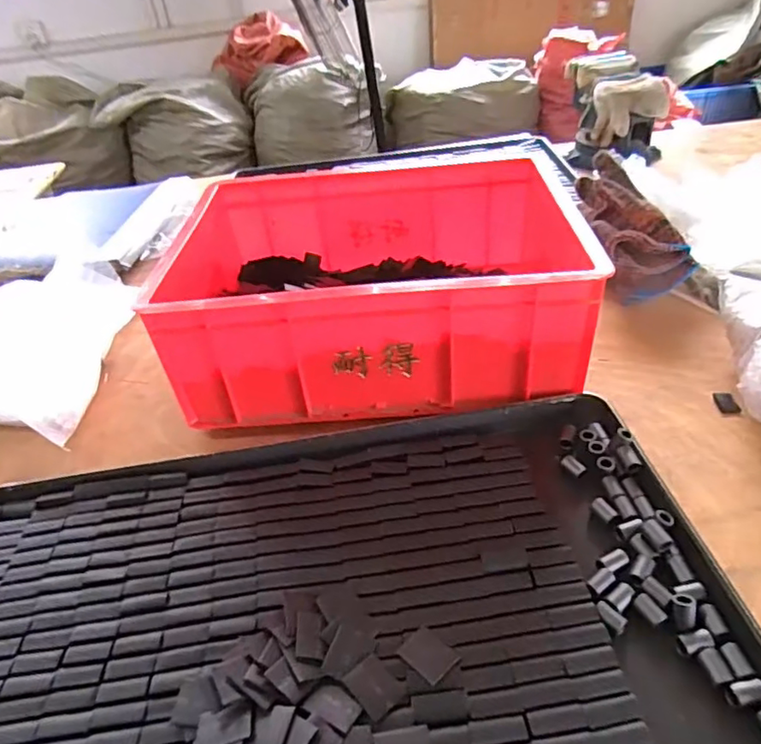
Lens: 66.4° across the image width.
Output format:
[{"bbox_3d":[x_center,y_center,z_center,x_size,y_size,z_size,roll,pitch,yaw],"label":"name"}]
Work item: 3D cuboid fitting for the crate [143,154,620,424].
[{"bbox_3d":[-0.001,-0.099,0.638,0.403,0.147,0.296,-4,39,4],"label":"crate"}]

